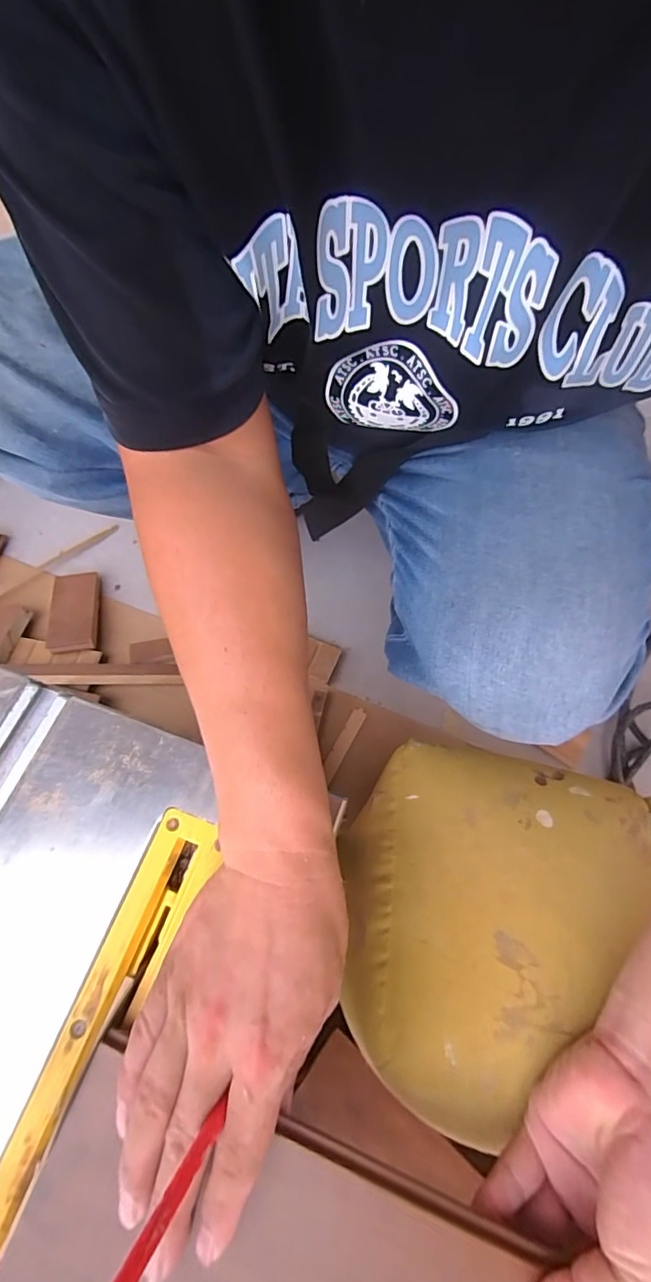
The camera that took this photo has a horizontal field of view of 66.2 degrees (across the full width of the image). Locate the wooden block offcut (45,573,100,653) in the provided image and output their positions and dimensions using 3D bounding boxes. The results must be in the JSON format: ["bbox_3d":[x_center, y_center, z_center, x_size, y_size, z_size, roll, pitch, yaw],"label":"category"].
[{"bbox_3d":[-0.343,-0.040,0.680,0.060,0.013,0.130,-8,53,-9],"label":"wooden block offcut"}]

